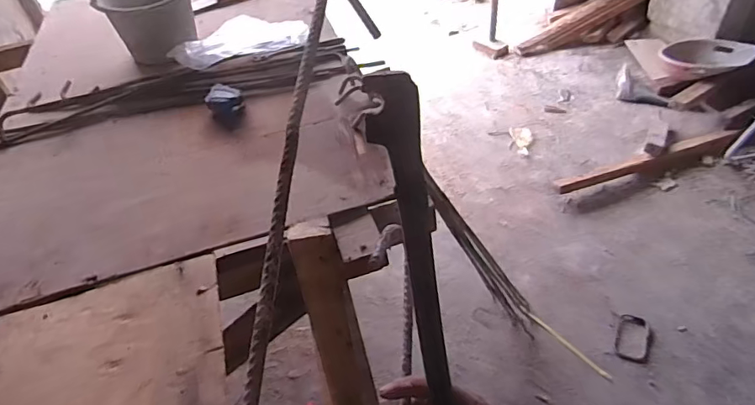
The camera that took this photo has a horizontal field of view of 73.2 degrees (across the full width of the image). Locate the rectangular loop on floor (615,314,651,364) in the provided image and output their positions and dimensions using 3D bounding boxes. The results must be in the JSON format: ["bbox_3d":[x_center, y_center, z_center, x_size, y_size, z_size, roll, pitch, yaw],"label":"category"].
[{"bbox_3d":[0.843,0.448,1.677,0.103,0.024,0.172,14,49,19],"label":"rectangular loop on floor"}]

